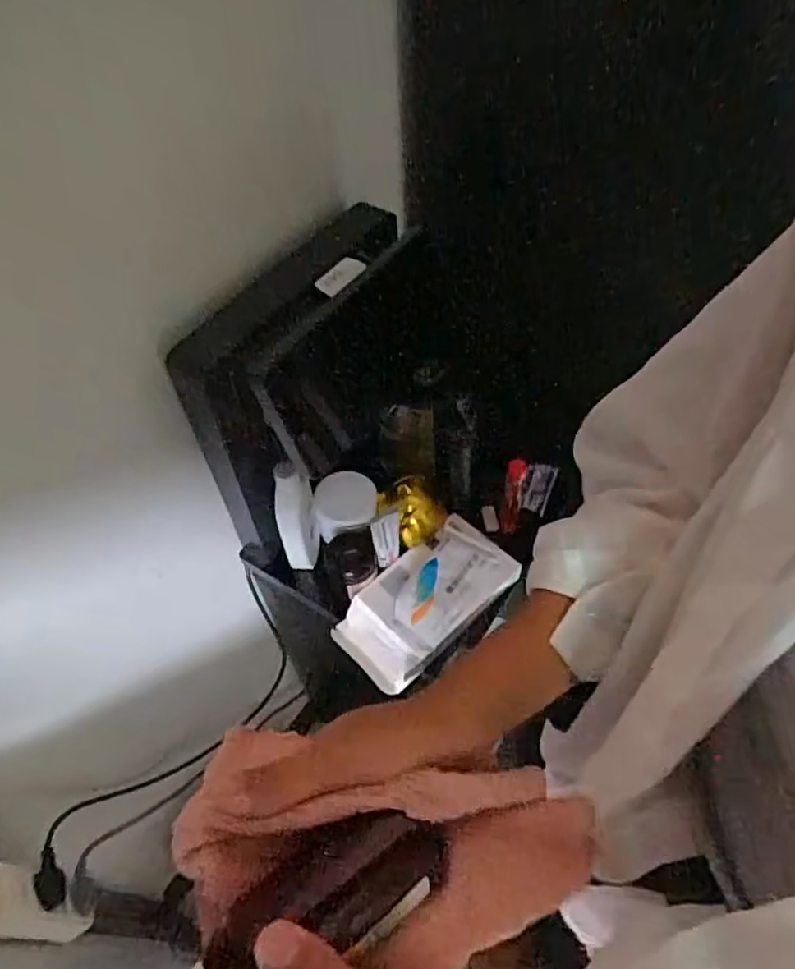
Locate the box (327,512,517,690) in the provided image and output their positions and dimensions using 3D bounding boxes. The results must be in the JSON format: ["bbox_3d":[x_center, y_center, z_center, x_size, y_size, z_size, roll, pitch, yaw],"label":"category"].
[{"bbox_3d":[0.036,0.133,0.730,0.209,0.062,0.114,-33,58,-21],"label":"box"}]

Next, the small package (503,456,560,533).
[{"bbox_3d":[0.176,0.015,0.835,0.064,0.098,0.011,0,23,-9],"label":"small package"}]

